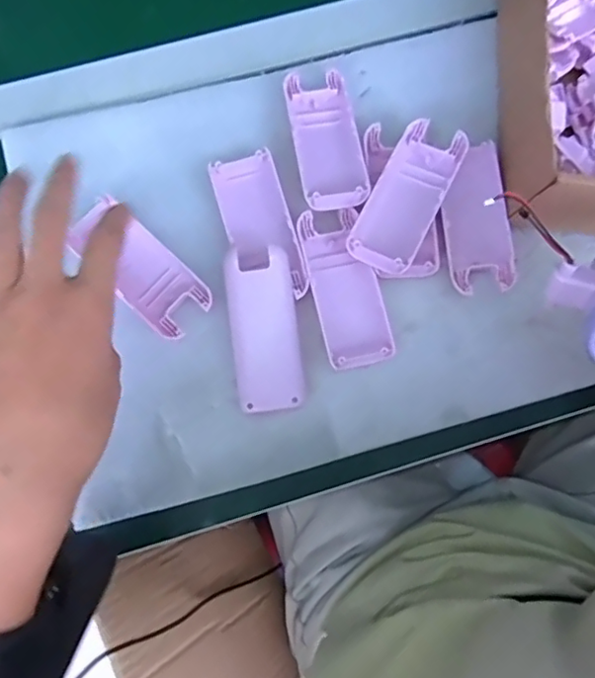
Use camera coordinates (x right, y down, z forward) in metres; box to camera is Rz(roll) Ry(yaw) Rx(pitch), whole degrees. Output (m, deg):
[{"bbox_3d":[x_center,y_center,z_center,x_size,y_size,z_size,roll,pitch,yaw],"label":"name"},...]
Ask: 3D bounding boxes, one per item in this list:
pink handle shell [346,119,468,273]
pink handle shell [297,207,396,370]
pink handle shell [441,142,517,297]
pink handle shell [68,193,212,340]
[{"bbox_3d":[0.071,-0.092,0.369,0.043,0.013,0.101,22,73,17],"label":"pink handle shell"},{"bbox_3d":[0.030,-0.032,0.377,0.043,0.020,0.103,-14,80,-3],"label":"pink handle shell"},{"bbox_3d":[0.118,-0.080,0.385,0.045,0.015,0.099,-7,79,-2],"label":"pink handle shell"},{"bbox_3d":[-0.099,-0.045,0.363,0.094,0.013,0.043,43,82,7],"label":"pink handle shell"}]

